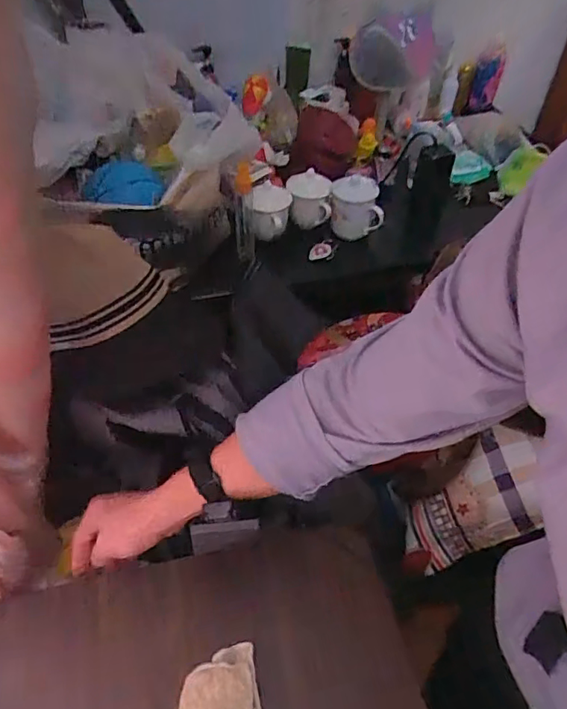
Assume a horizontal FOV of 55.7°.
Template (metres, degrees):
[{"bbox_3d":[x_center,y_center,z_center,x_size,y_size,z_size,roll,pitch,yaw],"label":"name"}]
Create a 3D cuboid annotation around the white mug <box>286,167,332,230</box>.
[{"bbox_3d":[0.049,-0.314,1.057,0.092,0.087,0.083,6,47,5],"label":"white mug"}]

